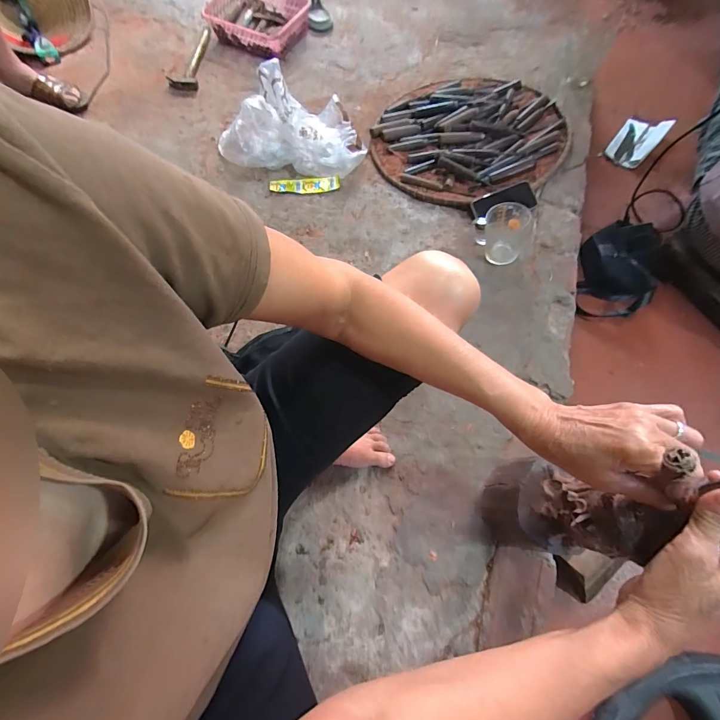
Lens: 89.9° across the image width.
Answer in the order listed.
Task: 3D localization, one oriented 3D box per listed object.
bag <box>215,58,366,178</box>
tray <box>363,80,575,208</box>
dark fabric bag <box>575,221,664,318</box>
[{"bbox_3d":[-0.171,-0.619,0.936,0.349,0.154,0.225,-3,68,0],"label":"bag"},{"bbox_3d":[0.291,-0.607,0.975,0.490,0.078,0.469,35,72,14],"label":"tray"},{"bbox_3d":[0.592,-0.211,0.854,0.171,0.072,0.243,8,81,34],"label":"dark fabric bag"}]

